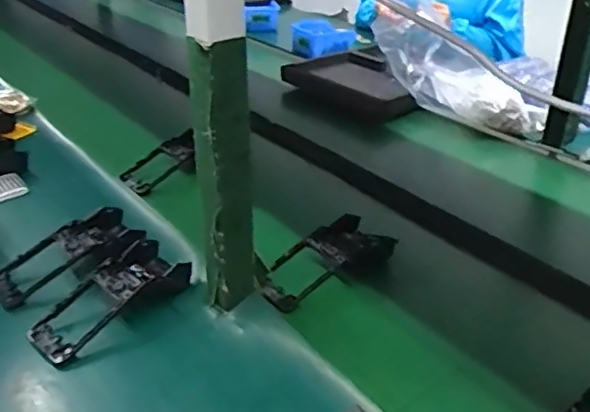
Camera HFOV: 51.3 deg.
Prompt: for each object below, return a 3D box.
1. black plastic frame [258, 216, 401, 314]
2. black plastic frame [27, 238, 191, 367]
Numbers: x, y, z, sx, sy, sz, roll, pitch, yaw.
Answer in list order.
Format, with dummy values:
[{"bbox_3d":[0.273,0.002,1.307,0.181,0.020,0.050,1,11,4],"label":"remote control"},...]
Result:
[{"bbox_3d":[0.036,0.068,0.765,0.182,0.040,0.084,-20,36,-30],"label":"black plastic frame"},{"bbox_3d":[-0.210,0.104,0.704,0.182,0.042,0.076,-26,40,-36],"label":"black plastic frame"}]

